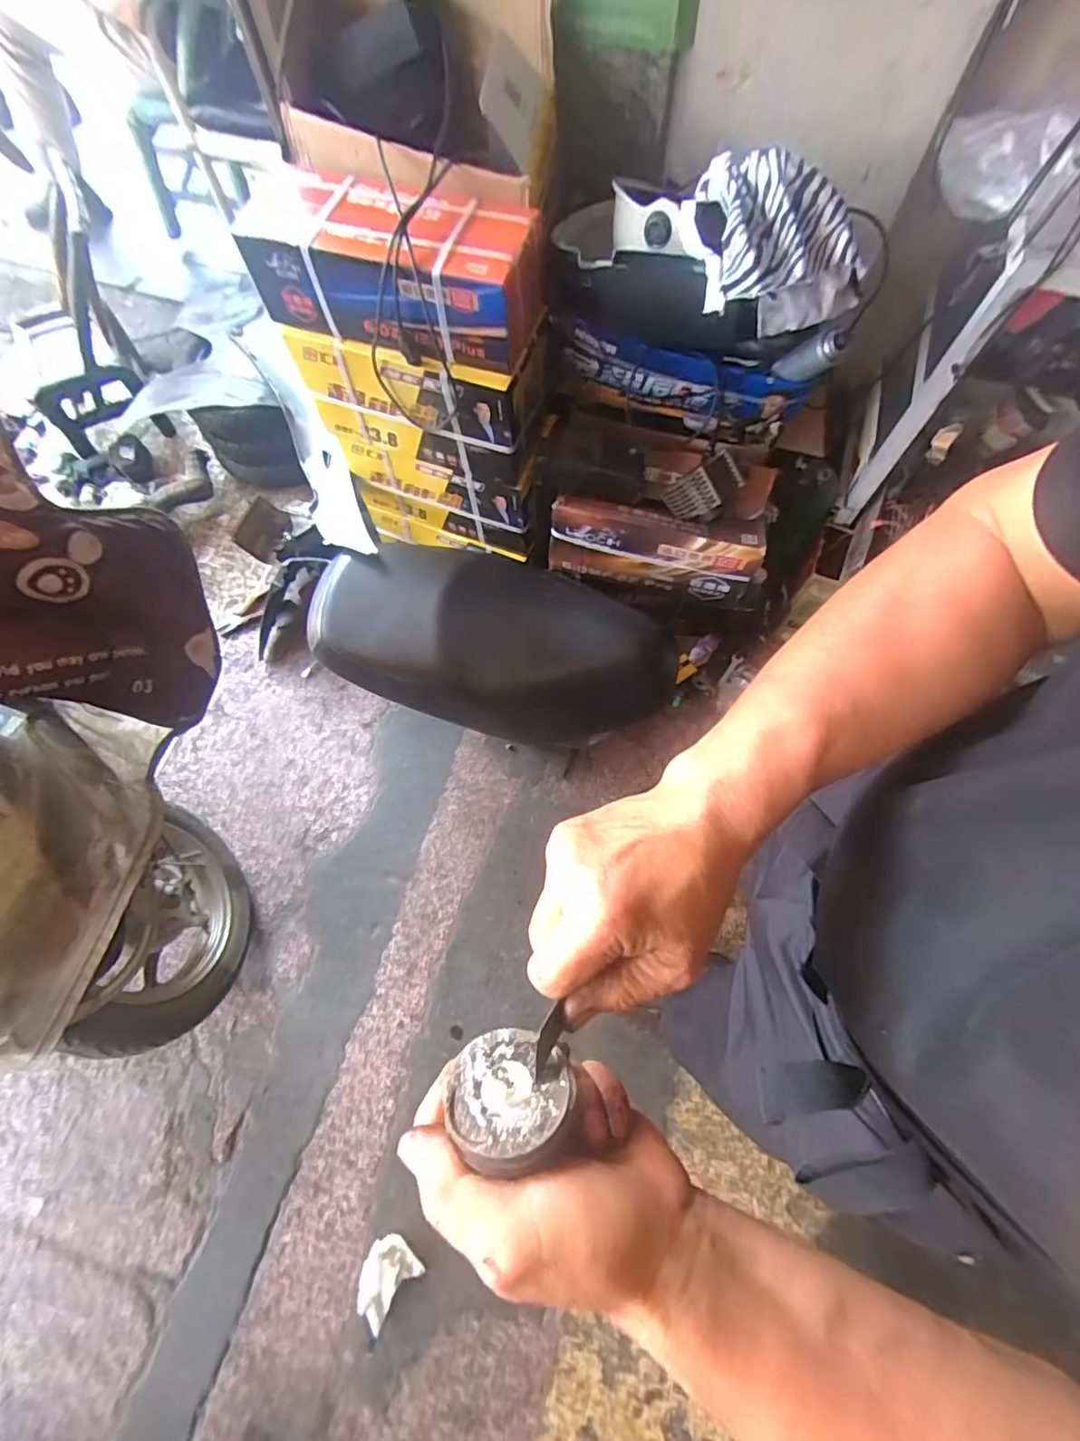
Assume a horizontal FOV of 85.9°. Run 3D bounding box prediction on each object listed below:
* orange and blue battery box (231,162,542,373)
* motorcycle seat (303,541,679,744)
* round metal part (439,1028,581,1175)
[{"bbox_3d":[-0.208,-0.672,0.864,0.403,0.141,0.180,19,72,7],"label":"orange and blue battery box"},{"bbox_3d":[-0.085,-0.156,1.104,0.672,0.165,0.355,3,70,2],"label":"motorcycle seat"},{"bbox_3d":[-0.011,0.162,0.244,0.051,0.028,0.051,-4,27,2],"label":"round metal part"}]

